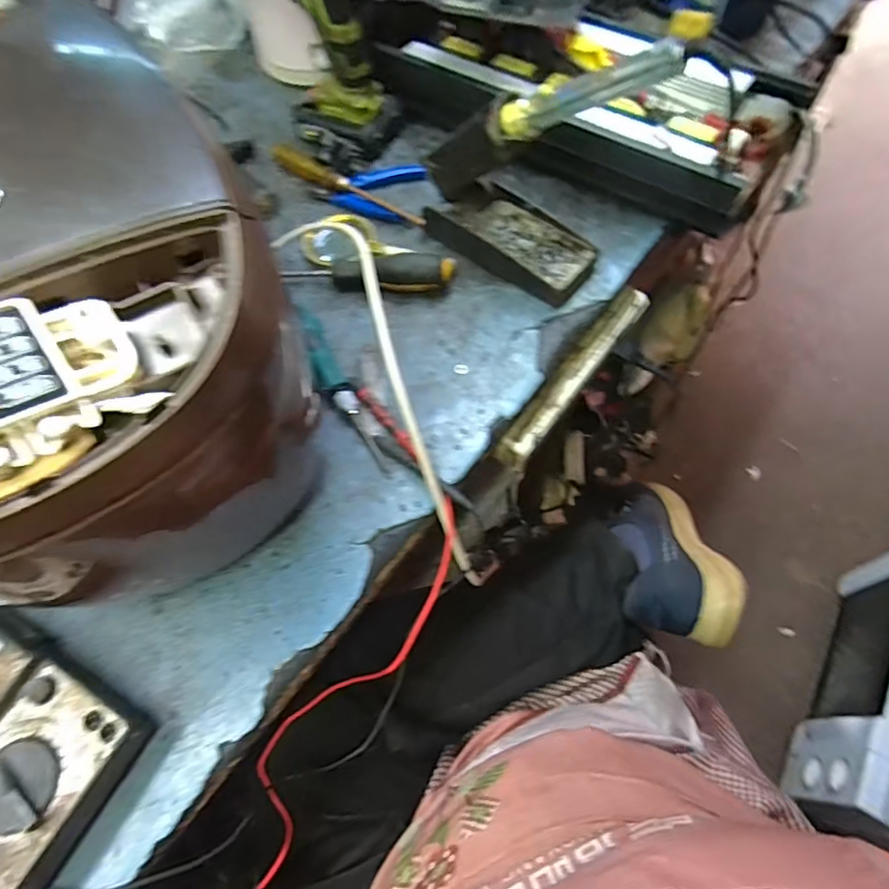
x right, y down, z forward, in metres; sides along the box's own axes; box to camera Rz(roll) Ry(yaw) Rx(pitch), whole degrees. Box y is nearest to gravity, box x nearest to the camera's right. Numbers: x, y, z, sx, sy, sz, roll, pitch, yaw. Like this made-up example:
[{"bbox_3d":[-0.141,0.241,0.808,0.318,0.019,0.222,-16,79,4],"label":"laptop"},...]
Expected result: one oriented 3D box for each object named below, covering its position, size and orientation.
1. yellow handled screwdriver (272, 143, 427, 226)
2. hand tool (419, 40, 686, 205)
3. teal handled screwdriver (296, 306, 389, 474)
[{"bbox_3d":[-0.108,-0.265,0.579,0.213,0.020,0.017,35,69,19],"label":"yellow handled screwdriver"},{"bbox_3d":[0.066,-0.238,0.416,0.235,0.047,0.023,4,53,51],"label":"hand tool"},{"bbox_3d":[-0.089,-0.047,0.467,0.022,0.023,0.160,-28,75,-11],"label":"teal handled screwdriver"}]

